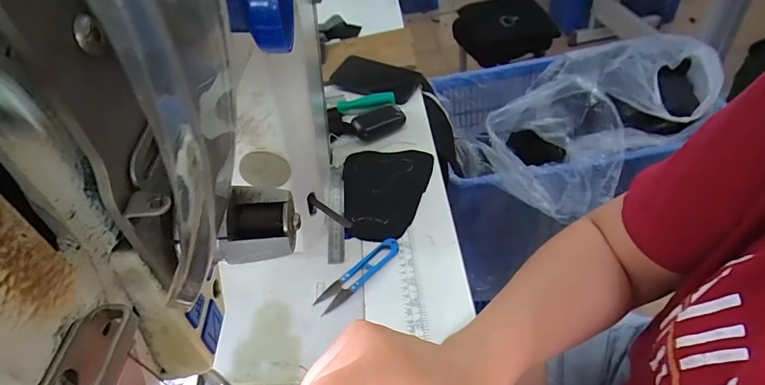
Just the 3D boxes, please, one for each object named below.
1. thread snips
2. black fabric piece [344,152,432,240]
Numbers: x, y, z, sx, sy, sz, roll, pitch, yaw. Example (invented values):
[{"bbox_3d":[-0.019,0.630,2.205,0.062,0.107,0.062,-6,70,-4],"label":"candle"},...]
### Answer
[{"bbox_3d":[-0.026,0.091,0.450,0.027,0.005,0.116,30,59,34],"label":"thread snips"},{"bbox_3d":[0.004,-0.008,0.540,0.122,0.008,0.173,-4,46,9],"label":"black fabric piece"}]

